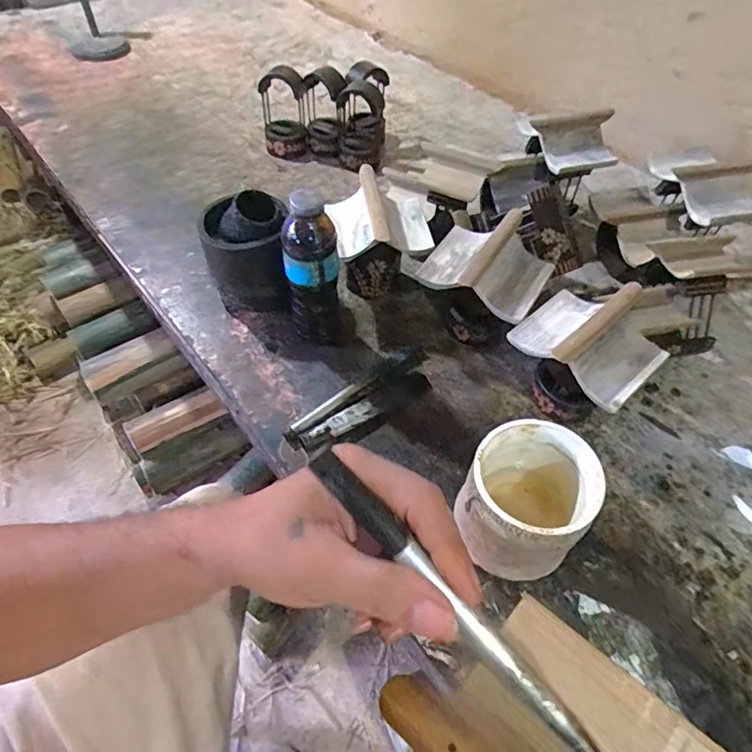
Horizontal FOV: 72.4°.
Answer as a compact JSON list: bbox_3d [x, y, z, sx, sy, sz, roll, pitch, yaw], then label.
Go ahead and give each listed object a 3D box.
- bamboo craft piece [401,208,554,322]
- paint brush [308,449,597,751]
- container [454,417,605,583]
[{"bbox_3d":[0.119,-0.127,0.554,0.136,0.043,0.124,37,59,23],"label":"bamboo craft piece"},{"bbox_3d":[0.045,0.111,0.217,0.202,0.010,0.008,46,61,6],"label":"paint brush"},{"bbox_3d":[0.122,0.106,0.434,0.091,0.113,0.092,1,52,-2],"label":"container"}]

